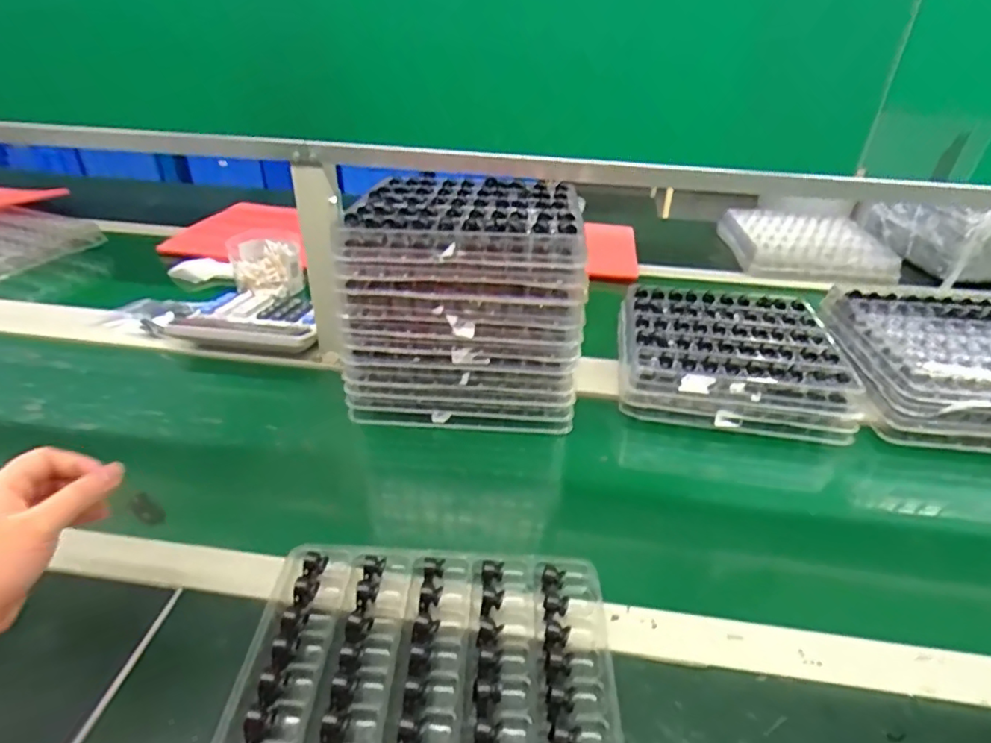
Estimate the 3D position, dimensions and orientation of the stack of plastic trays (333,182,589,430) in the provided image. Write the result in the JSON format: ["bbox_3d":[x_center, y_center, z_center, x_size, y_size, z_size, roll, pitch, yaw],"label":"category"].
[{"bbox_3d":[-0.039,-0.094,0.704,0.256,0.228,0.230,1,33,-1],"label":"stack of plastic trays"}]

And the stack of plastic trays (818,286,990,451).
[{"bbox_3d":[0.578,-0.009,0.728,0.293,0.079,0.227,5,33,5],"label":"stack of plastic trays"}]

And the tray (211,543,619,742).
[{"bbox_3d":[-0.048,0.228,0.381,0.250,0.030,0.252,4,37,1],"label":"tray"}]

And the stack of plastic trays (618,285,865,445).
[{"bbox_3d":[0.304,-0.031,0.766,0.265,0.062,0.260,8,34,9],"label":"stack of plastic trays"}]

